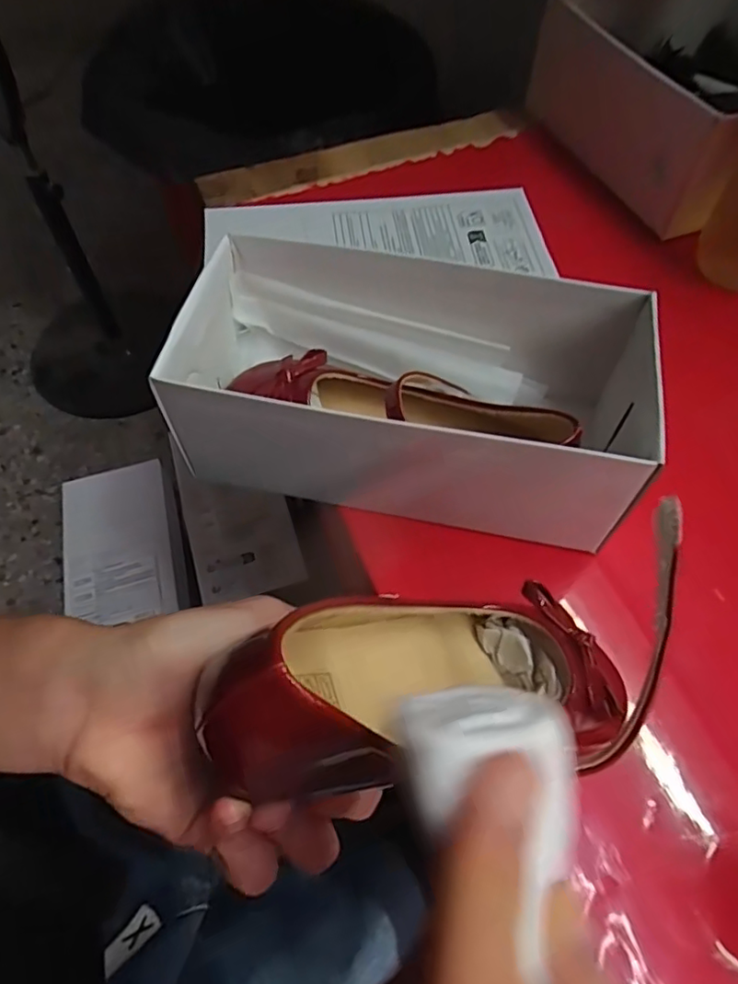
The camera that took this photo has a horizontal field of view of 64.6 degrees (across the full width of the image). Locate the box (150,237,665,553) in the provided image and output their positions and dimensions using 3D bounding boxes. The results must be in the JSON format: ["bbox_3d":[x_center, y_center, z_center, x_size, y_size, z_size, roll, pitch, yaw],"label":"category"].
[{"bbox_3d":[0.019,-0.059,0.344,0.250,0.096,0.120,10,59,5],"label":"box"}]

